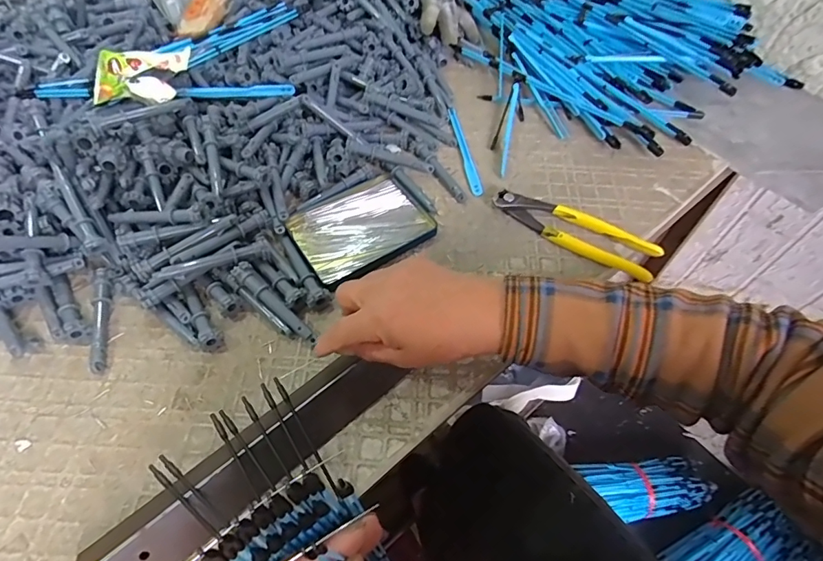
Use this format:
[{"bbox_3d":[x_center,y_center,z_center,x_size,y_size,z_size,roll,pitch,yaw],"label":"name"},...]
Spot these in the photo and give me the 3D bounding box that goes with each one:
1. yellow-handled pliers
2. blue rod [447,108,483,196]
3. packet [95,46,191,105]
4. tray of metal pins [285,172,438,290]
[{"bbox_3d":[0.162,-0.051,0.462,0.162,0.019,0.045,34,61,19],"label":"yellow-handled pliers"},{"bbox_3d":[0.061,-0.151,0.533,0.011,0.006,0.140,-7,56,-6],"label":"blue rod"},{"bbox_3d":[-0.280,-0.215,0.486,0.092,0.025,0.058,-10,57,-9],"label":"packet"},{"bbox_3d":[-0.052,-0.055,0.472,0.127,0.017,0.096,-27,61,-19],"label":"tray of metal pins"}]

